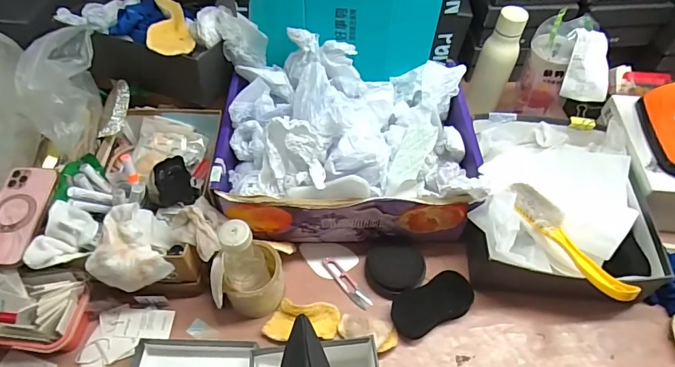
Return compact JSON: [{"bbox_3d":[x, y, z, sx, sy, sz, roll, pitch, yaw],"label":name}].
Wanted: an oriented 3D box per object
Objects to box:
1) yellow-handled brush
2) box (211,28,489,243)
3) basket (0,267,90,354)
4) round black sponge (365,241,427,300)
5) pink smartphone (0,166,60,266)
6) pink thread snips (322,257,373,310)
[{"bbox_3d":[0.328,0.075,0.625,0.040,0.038,0.218,-19,55,-15],"label":"yellow-handled brush"},{"bbox_3d":[0.017,-0.063,0.710,0.396,0.188,0.284,6,53,4],"label":"box"},{"bbox_3d":[-0.441,0.178,0.608,0.159,0.084,0.099,6,53,4],"label":"basket"},{"bbox_3d":[0.089,0.130,0.688,0.094,0.025,0.087,0,53,0],"label":"round black sponge"},{"bbox_3d":[-0.449,0.042,0.611,0.080,0.012,0.146,3,61,2],"label":"pink smartphone"},{"bbox_3d":[0.014,0.156,0.690,0.023,0.008,0.104,-32,59,-22],"label":"pink thread snips"}]

